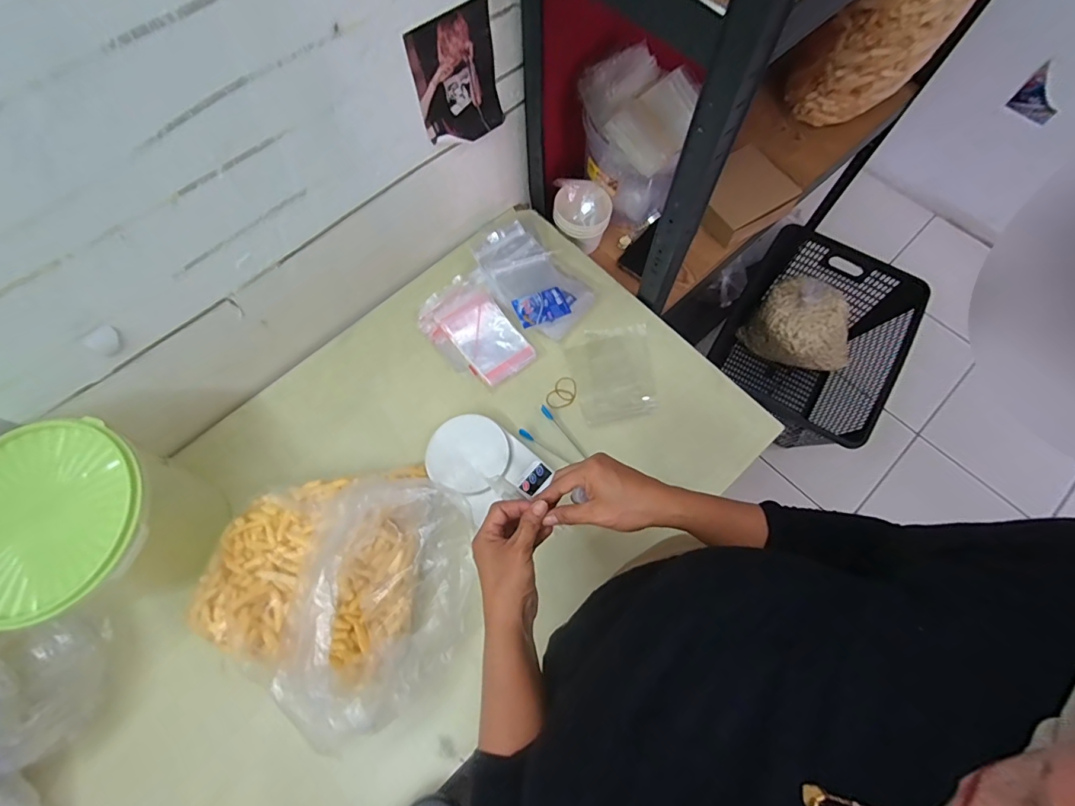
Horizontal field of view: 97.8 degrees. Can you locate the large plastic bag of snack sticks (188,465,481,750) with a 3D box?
[{"bbox_3d":[-0.242,0.201,0.567,0.314,0.121,0.282,27,73,10],"label":"large plastic bag of snack sticks"}]

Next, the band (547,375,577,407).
[{"bbox_3d":[0.041,-0.016,0.734,0.039,0.004,0.057,30,73,11],"label":"band"}]

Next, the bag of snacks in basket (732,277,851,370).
[{"bbox_3d":[0.809,-0.233,1.399,0.294,0.181,0.239,37,75,13],"label":"bag of snacks in basket"}]

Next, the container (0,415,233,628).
[{"bbox_3d":[-0.528,0.150,0.580,0.209,0.196,0.208,20,72,8],"label":"container"}]

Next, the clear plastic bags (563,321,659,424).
[{"bbox_3d":[0.118,-0.047,0.742,0.123,0.004,0.156,-10,69,4],"label":"clear plastic bags"}]

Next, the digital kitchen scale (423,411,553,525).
[{"bbox_3d":[-0.079,0.089,0.679,0.156,0.032,0.123,41,76,14],"label":"digital kitchen scale"}]

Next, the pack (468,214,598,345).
[{"bbox_3d":[-0.013,-0.211,0.783,0.128,0.043,0.238,-32,73,-10],"label":"pack"}]

